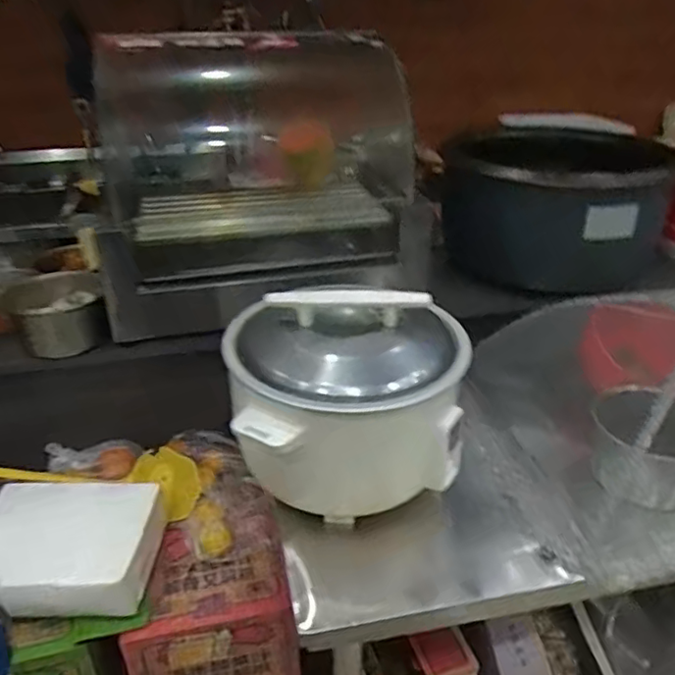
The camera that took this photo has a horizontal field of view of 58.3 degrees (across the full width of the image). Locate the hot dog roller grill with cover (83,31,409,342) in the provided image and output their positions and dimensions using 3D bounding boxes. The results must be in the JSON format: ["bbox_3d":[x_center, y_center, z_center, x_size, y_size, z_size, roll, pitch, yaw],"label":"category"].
[{"bbox_3d":[-0.147,-0.327,1.095,0.541,0.384,0.392,-4,31,-6],"label":"hot dog roller grill with cover"}]

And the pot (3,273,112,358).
[{"bbox_3d":[-0.471,-0.038,1.029,0.146,0.077,0.152,0,31,0],"label":"pot"}]

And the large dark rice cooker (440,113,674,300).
[{"bbox_3d":[0.458,-0.265,1.309,0.441,0.290,0.510,17,35,26],"label":"large dark rice cooker"}]

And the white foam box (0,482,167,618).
[{"bbox_3d":[-0.442,0.335,0.975,0.296,0.083,0.223,0,31,-1],"label":"white foam box"}]

